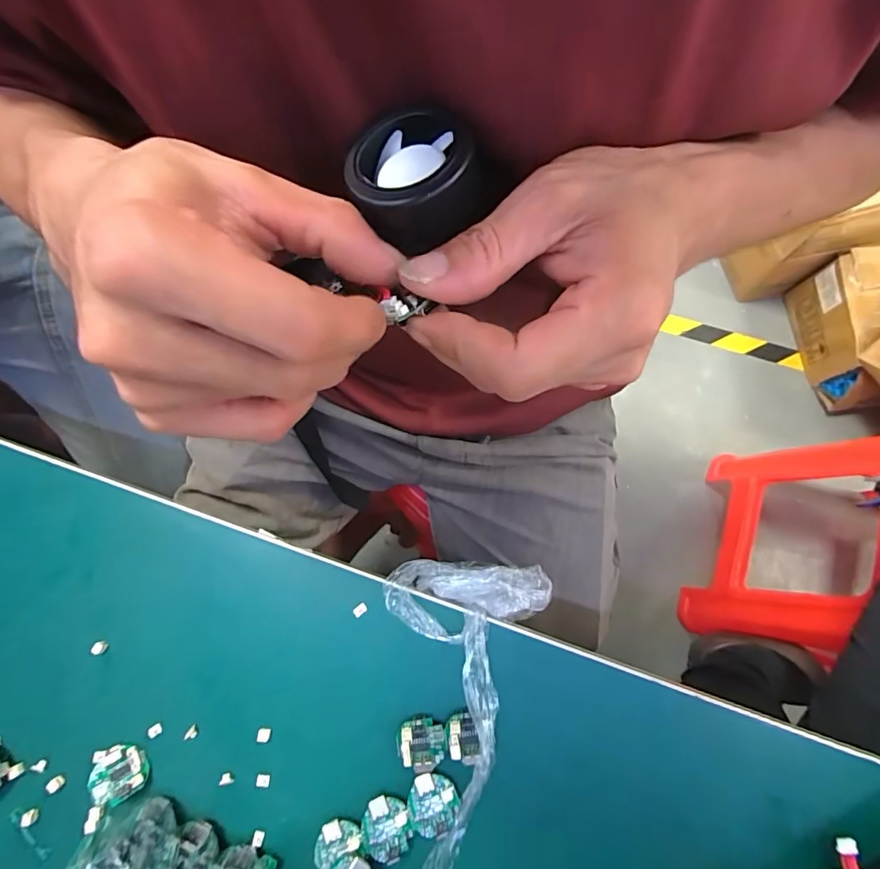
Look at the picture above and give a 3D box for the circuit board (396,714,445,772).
[{"bbox_3d":[-0.010,0.151,0.233,0.023,0.009,0.022,-6,75,0],"label":"circuit board"}]

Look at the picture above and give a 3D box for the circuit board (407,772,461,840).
[{"bbox_3d":[-0.003,0.176,0.225,0.024,0.004,0.024,23,77,8],"label":"circuit board"}]

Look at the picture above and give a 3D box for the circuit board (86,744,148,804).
[{"bbox_3d":[-0.157,0.165,0.232,0.025,0.004,0.022,-2,59,-16],"label":"circuit board"}]

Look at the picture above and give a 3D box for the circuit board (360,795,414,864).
[{"bbox_3d":[-0.025,0.185,0.222,0.023,0.004,0.024,15,76,6],"label":"circuit board"}]

